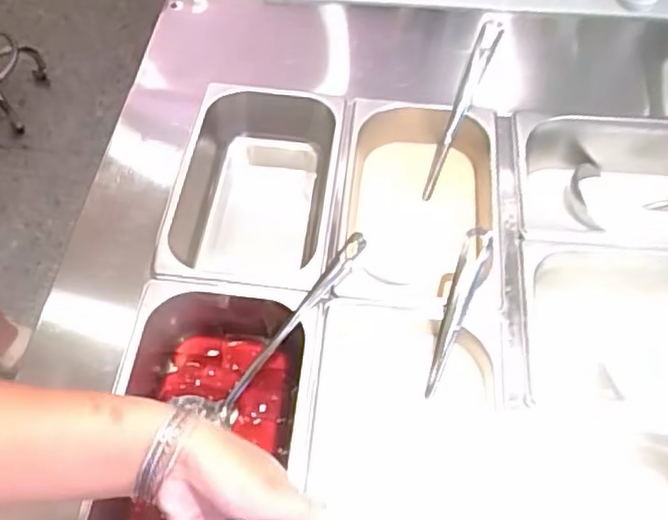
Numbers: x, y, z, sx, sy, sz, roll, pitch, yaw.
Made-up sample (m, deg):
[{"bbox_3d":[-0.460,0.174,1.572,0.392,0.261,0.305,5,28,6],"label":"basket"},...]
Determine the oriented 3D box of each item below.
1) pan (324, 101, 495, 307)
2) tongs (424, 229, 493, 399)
[{"bbox_3d":[0.087,-0.050,0.708,0.167,0.077,0.240,6,56,4],"label":"pan"},{"bbox_3d":[0.107,0.044,0.608,0.023,0.035,0.151,19,84,13],"label":"tongs"}]

